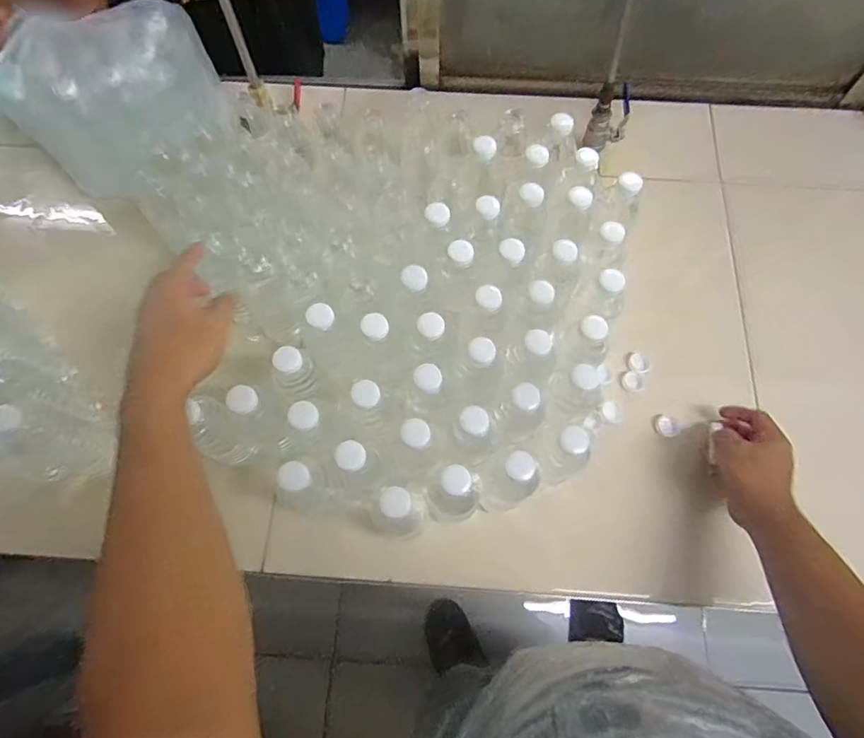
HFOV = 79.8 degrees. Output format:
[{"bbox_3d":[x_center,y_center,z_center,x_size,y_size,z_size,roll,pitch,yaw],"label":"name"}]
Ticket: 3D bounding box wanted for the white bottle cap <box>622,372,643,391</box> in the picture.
[{"bbox_3d":[0.260,0.017,0.669,0.027,0.009,0.024,41,74,14],"label":"white bottle cap"}]

